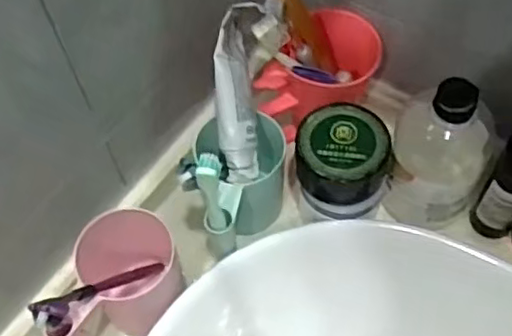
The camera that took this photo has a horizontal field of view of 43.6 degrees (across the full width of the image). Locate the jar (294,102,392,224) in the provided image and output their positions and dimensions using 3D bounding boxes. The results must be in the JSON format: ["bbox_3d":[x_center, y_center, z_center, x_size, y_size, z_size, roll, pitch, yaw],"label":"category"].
[{"bbox_3d":[0.073,-0.006,0.541,0.077,0.065,0.077,-1,59,3],"label":"jar"}]

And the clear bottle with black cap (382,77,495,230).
[{"bbox_3d":[0.150,-0.005,0.529,0.077,0.147,0.071,19,62,14],"label":"clear bottle with black cap"}]

